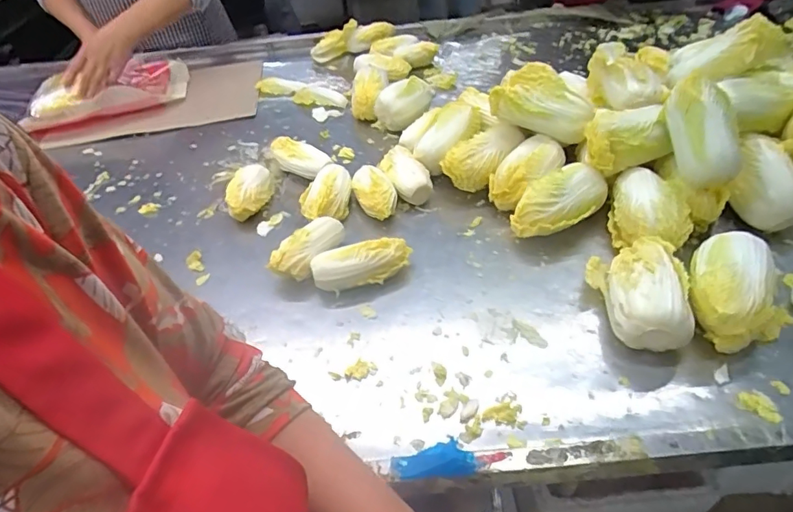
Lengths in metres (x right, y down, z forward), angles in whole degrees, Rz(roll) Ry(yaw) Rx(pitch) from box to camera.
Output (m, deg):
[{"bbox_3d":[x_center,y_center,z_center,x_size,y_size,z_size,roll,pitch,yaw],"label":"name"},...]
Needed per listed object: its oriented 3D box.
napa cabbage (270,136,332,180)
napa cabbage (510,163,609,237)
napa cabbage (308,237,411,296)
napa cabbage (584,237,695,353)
[{"bbox_3d":[-0.158,-0.160,0.825,0.134,0.051,0.058,28,53,31],"label":"napa cabbage"},{"bbox_3d":[0.217,-0.066,0.665,0.135,0.076,0.076,-24,46,-18],"label":"napa cabbage"},{"bbox_3d":[-0.042,0.014,0.622,0.121,0.053,0.041,-15,44,-9],"label":"napa cabbage"},{"bbox_3d":[0.264,0.038,0.553,0.089,0.064,0.140,1,44,8],"label":"napa cabbage"}]

